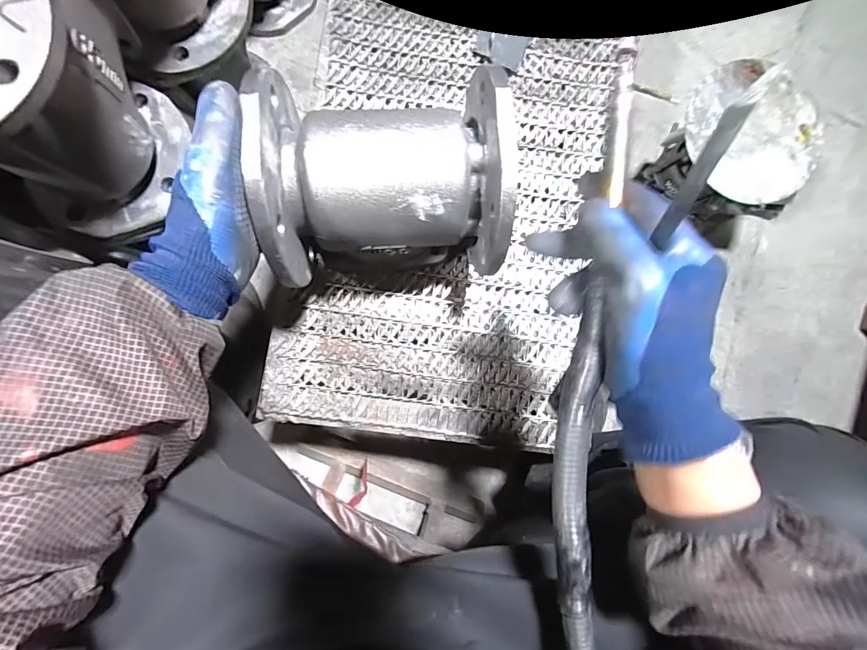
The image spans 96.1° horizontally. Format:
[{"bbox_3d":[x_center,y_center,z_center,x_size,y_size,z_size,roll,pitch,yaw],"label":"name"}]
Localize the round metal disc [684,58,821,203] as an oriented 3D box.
[{"bbox_3d":[0.371,-0.225,0.455,0.150,0.020,0.163,0,88,-4],"label":"round metal disc"}]

